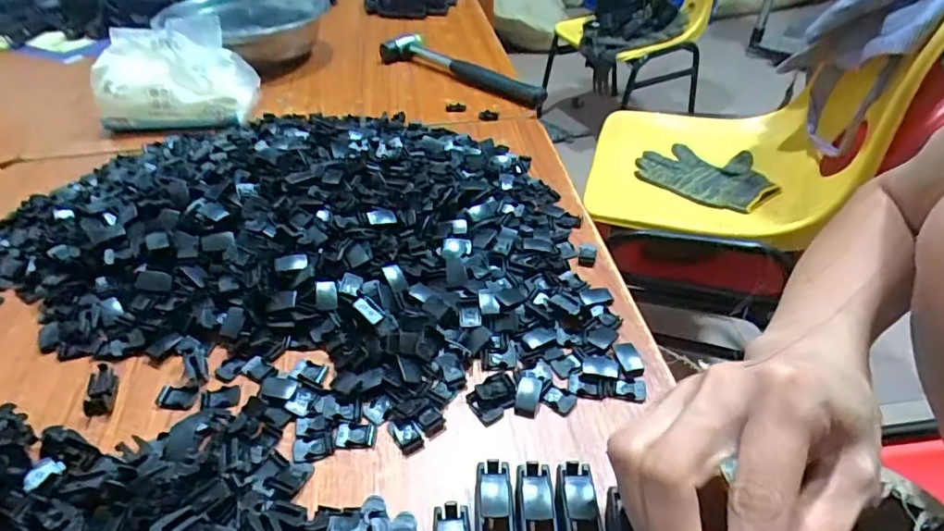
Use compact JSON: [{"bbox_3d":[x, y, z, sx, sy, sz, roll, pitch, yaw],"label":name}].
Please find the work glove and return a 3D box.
[{"bbox_3d":[0.372,-0.149,0.848,0.200,0.034,0.153,27,49,29],"label":"work glove"}]

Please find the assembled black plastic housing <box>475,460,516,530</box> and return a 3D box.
[{"bbox_3d":[0.010,0.120,0.225,0.017,0.014,0.073,-1,42,1],"label":"assembled black plastic housing"}]

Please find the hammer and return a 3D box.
[{"bbox_3d":[-0.018,-0.224,0.600,0.233,0.020,0.055,32,52,32],"label":"hammer"}]

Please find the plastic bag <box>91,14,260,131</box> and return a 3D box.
[{"bbox_3d":[-0.291,-0.186,0.525,0.133,0.080,0.074,-1,42,2],"label":"plastic bag"}]

